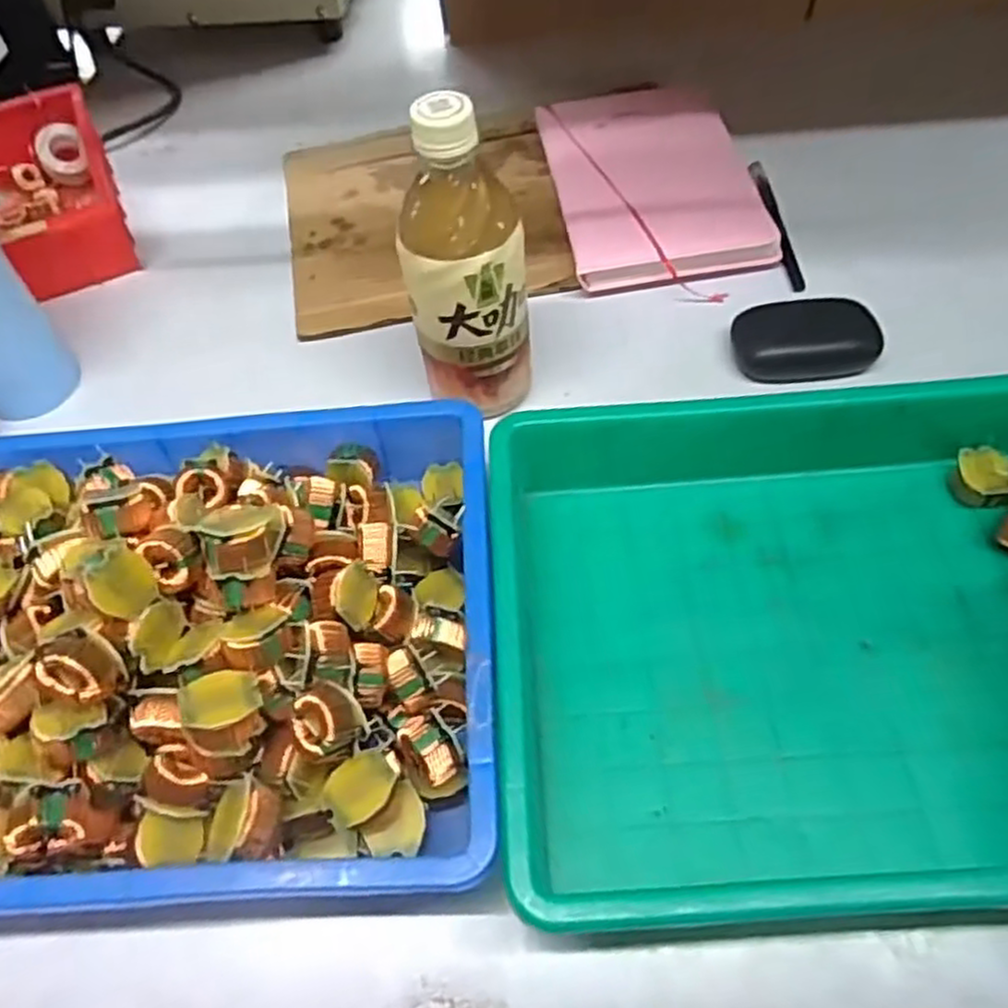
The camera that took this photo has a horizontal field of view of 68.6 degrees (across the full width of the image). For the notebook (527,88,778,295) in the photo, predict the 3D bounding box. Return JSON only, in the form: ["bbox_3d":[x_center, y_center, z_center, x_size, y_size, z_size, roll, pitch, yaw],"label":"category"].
[{"bbox_3d":[0.112,-0.251,0.569,0.145,0.027,0.214,-8,58,-1],"label":"notebook"}]

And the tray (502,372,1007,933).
[{"bbox_3d":[0.186,0.049,0.353,0.365,0.061,0.248,-5,58,1],"label":"tray"}]

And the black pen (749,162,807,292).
[{"bbox_3d":[0.203,-0.212,0.553,0.014,0.015,0.133,-4,58,2],"label":"black pen"}]

